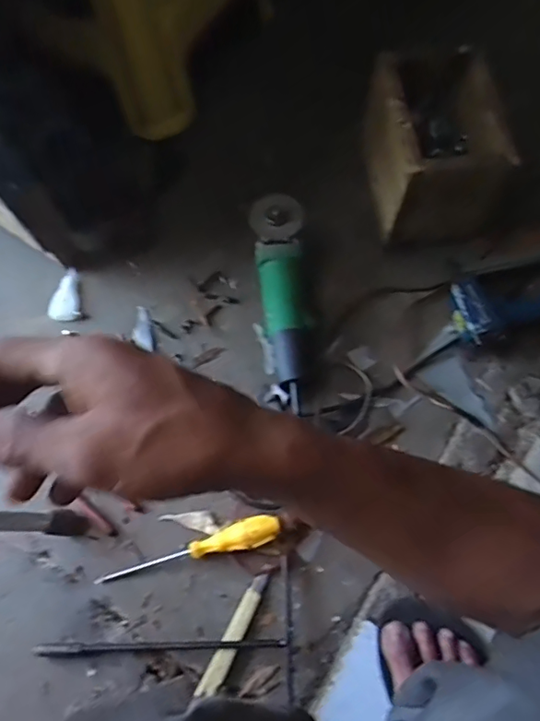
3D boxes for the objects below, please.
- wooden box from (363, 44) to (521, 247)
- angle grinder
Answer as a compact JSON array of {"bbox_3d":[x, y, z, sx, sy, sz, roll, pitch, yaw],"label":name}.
[{"bbox_3d":[0.222,-0.289,0.734,0.156,0.169,0.199,-8,70,0],"label":"wooden box"},{"bbox_3d":[0.017,-0.082,0.715,0.071,0.080,0.277,-3,70,1],"label":"angle grinder"}]

